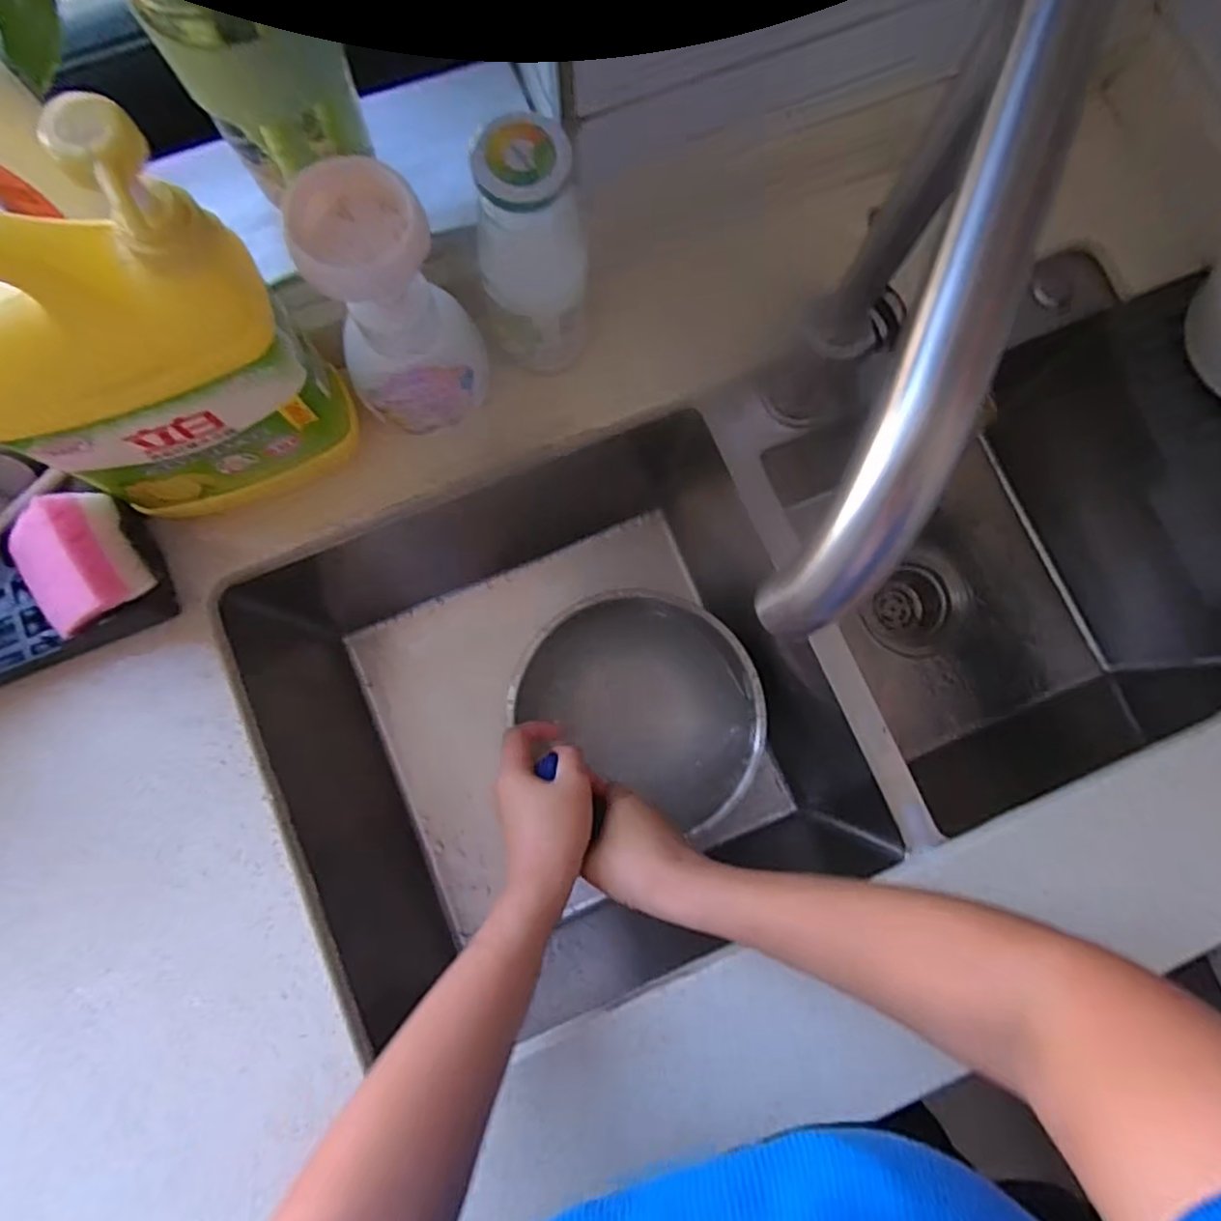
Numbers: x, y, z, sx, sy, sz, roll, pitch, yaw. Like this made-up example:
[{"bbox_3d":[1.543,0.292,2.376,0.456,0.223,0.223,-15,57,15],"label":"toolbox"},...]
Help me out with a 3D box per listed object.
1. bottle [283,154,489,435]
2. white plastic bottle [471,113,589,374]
[{"bbox_3d":[-0.120,-0.162,0.390,0.063,0.158,0.069,0,82,-1],"label":"bottle"},{"bbox_3d":[-0.048,-0.199,0.396,0.065,0.141,0.058,-8,82,-2],"label":"white plastic bottle"}]

